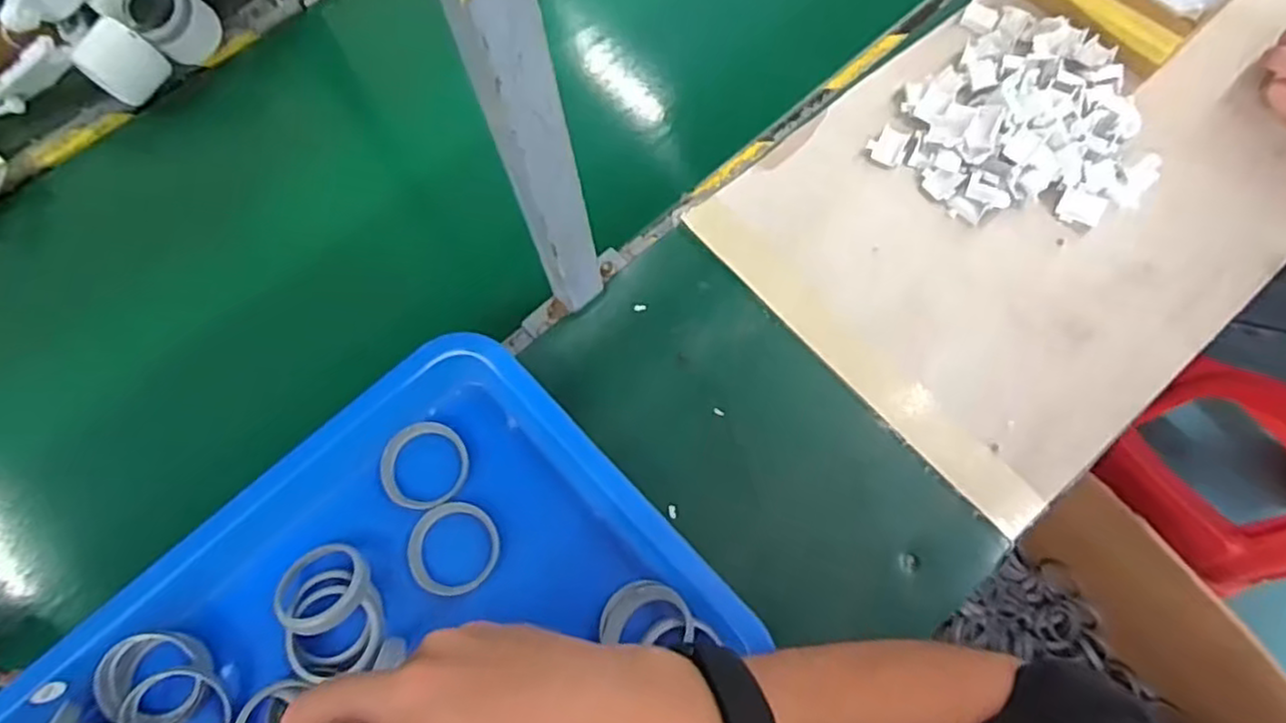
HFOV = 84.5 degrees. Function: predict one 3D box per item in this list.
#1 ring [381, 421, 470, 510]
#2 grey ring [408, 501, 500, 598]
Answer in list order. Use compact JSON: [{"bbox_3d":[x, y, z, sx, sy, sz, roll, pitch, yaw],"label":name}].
[{"bbox_3d":[-0.152,0.072,0.494,0.058,0.014,0.058,-1,72,2],"label":"ring"},{"bbox_3d":[-0.127,0.126,0.474,0.059,0.014,0.060,-1,72,2],"label":"grey ring"}]

